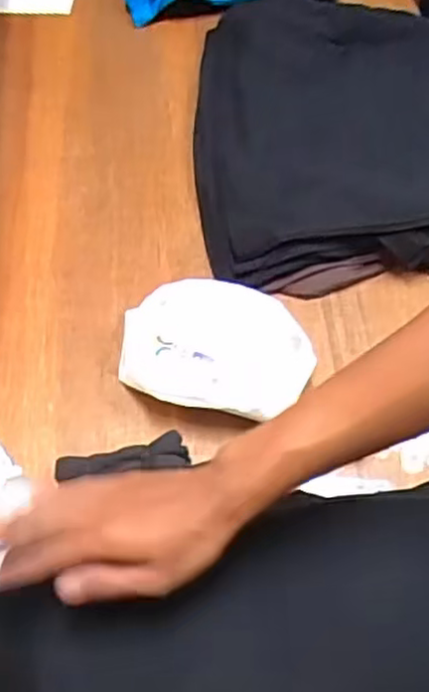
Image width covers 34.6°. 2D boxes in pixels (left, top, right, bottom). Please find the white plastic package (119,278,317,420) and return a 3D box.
[{"bbox_3d":[0.003,0.006,0.752,0.204,0.042,0.164,7,54,5],"label":"white plastic package"}]

